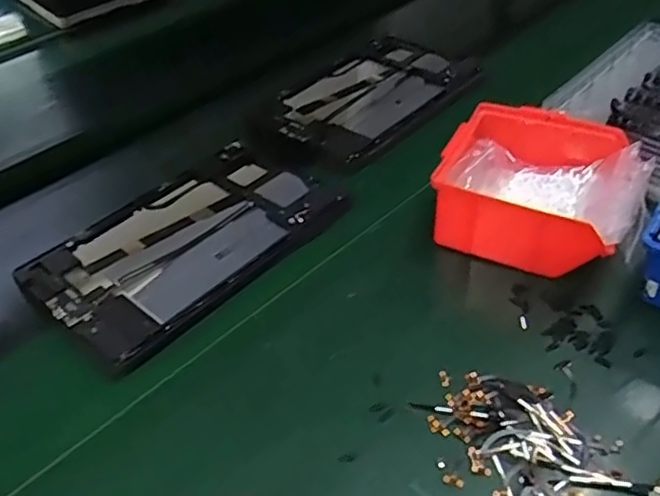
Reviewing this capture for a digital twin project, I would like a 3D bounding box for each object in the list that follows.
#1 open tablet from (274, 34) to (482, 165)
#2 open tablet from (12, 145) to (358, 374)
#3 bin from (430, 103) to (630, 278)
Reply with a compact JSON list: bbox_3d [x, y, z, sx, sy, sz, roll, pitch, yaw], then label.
[{"bbox_3d":[0.042,-0.176,0.677,0.154,0.009,0.236,31,54,32],"label":"open tablet"},{"bbox_3d":[-0.119,-0.010,0.518,0.161,0.011,0.240,32,54,32],"label":"open tablet"},{"bbox_3d":[0.161,-0.046,0.496,0.136,0.066,0.137,13,46,17],"label":"bin"}]

